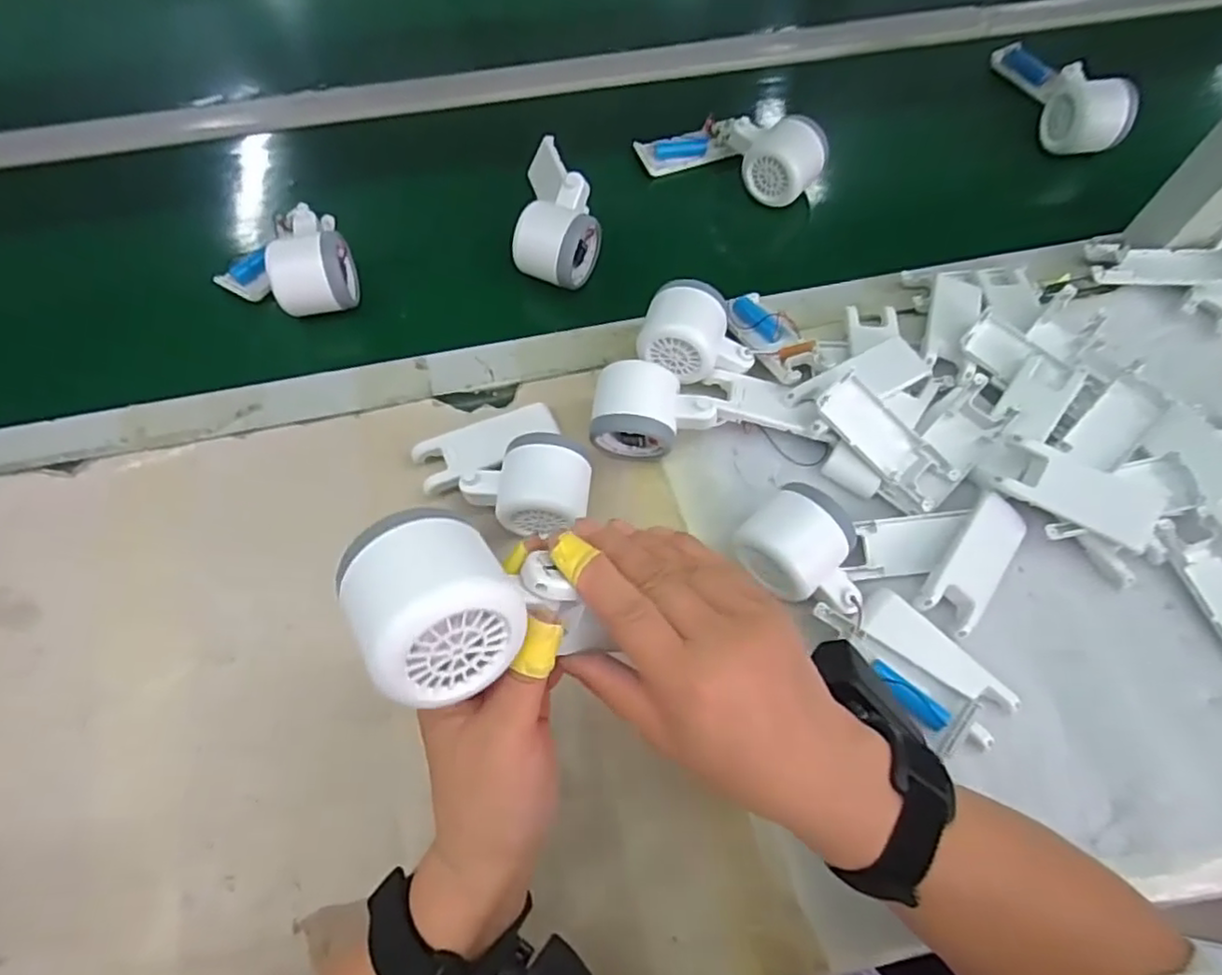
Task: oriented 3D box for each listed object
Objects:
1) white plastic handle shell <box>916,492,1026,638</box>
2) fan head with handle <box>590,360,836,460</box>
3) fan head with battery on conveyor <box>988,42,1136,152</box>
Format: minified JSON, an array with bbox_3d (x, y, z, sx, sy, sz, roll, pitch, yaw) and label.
[{"bbox_3d":[0.238,0.048,0.434,0.037,0.013,0.098,36,71,15],"label":"white plastic handle shell"},{"bbox_3d":[0.068,-0.057,0.471,0.160,0.051,0.061,-1,66,0],"label":"fan head with handle"},{"bbox_3d":[0.417,-0.376,0.624,0.052,0.049,0.168,-7,54,-3],"label":"fan head with battery on conveyor"}]

